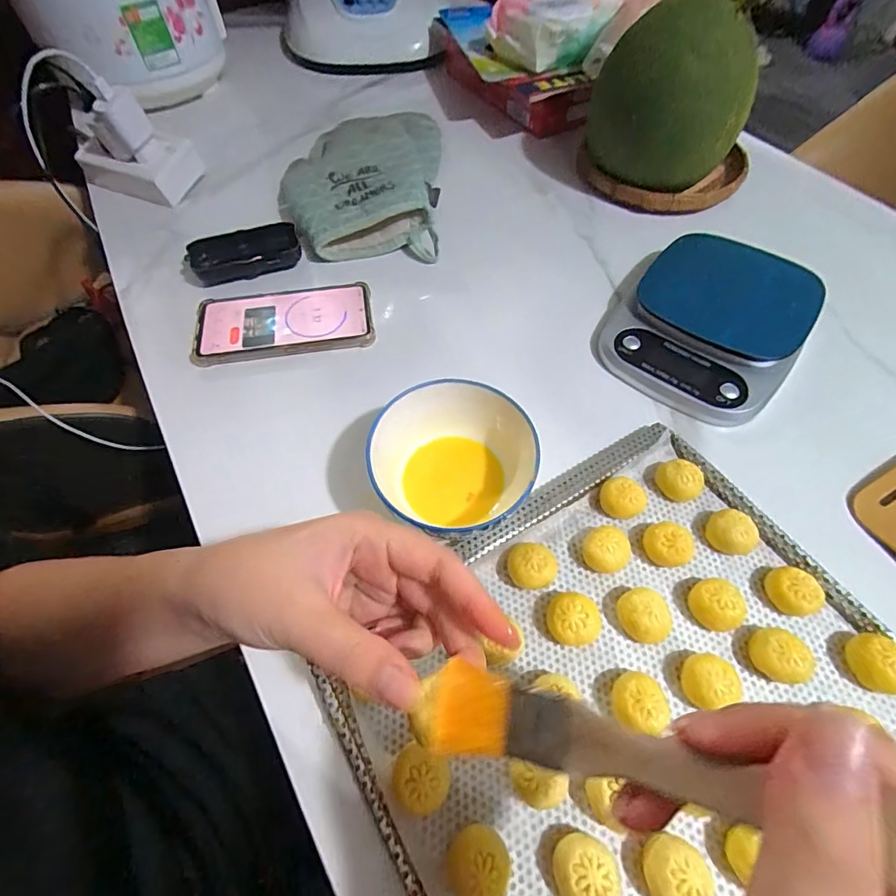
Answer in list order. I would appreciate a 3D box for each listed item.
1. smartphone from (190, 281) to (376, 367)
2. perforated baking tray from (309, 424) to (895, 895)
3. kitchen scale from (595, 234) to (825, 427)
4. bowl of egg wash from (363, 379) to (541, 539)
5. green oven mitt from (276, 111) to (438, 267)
[{"bbox_3d":[-0.153,-0.120,0.433,0.159,0.010,0.084,-12,59,-8],"label":"smartphone"},{"bbox_3d":[0.146,0.192,0.238,0.310,0.025,0.389,-29,63,-17],"label":"perforated baking tray"},{"bbox_3d":[0.235,-0.118,0.418,0.155,0.031,0.187,31,63,17],"label":"kitchen scale"},{"bbox_3d":[0.006,0.006,0.325,0.104,0.048,0.099,0,59,0],"label":"bowl of egg wash"},{"bbox_3d":[-0.102,-0.318,0.532,0.181,0.044,0.251,0,59,0],"label":"green oven mitt"}]

